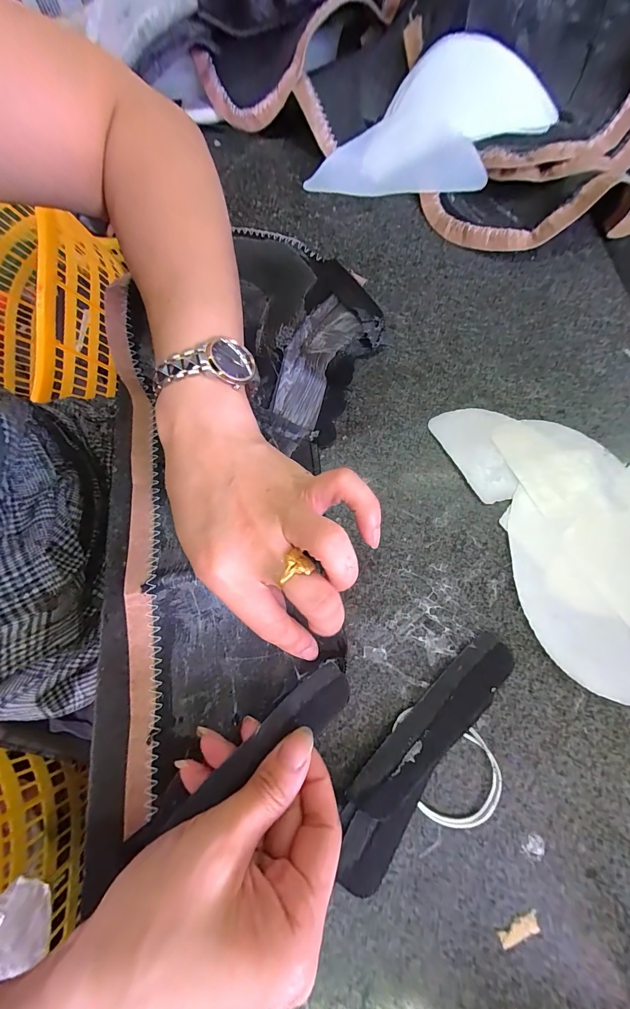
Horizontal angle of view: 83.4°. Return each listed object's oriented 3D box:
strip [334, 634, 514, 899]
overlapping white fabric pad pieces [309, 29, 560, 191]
[{"bbox_3d":[0.057,0.124,0.185,0.030,0.018,0.134,39,78,14],"label":"strip"},{"bbox_3d":[0.100,-0.327,0.303,0.197,0.051,0.117,8,73,6],"label":"overlapping white fabric pad pieces"}]

